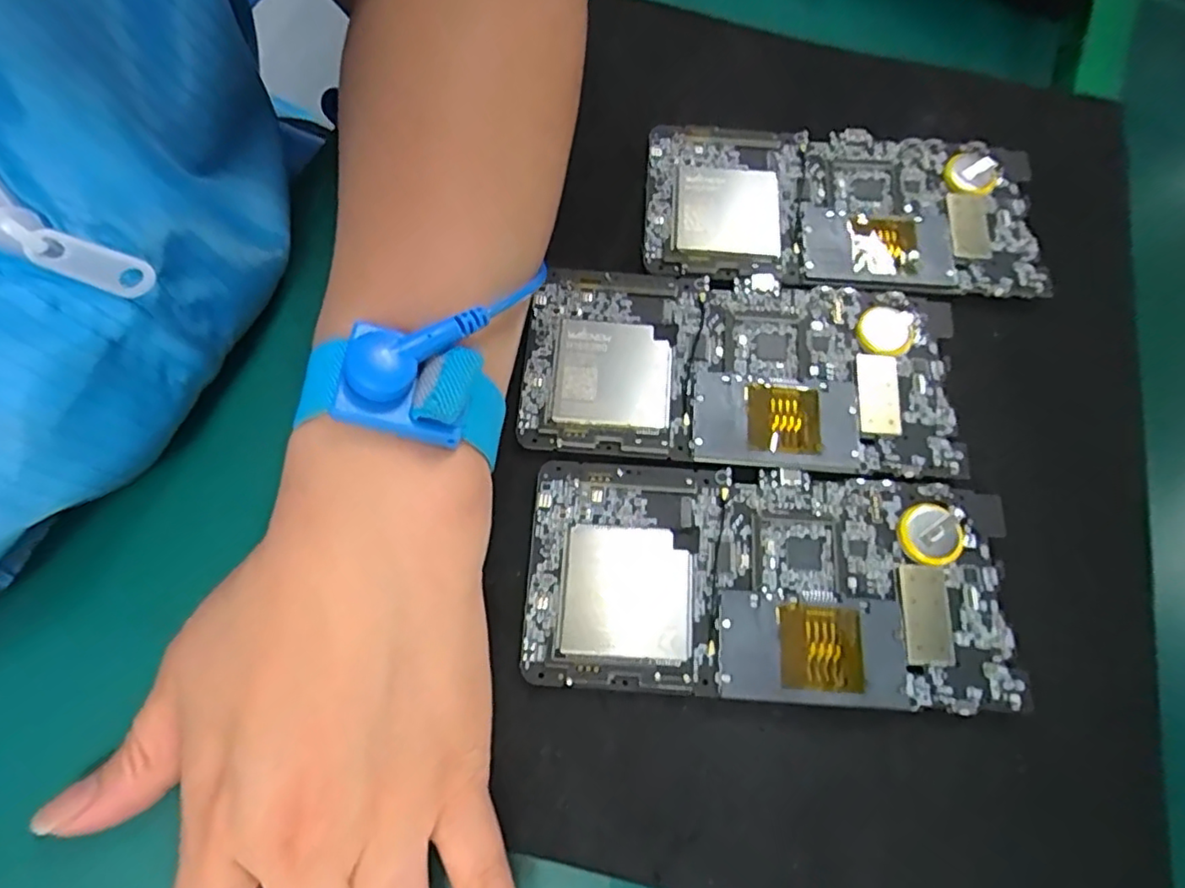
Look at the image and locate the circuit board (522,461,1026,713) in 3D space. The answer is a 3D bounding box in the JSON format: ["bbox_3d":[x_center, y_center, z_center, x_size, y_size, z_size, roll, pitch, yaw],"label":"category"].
[{"bbox_3d":[0.055,0.044,0.204,0.149,0.009,0.071,5,73,-6],"label":"circuit board"}]

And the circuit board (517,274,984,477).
[{"bbox_3d":[0.051,-0.026,0.225,0.149,0.007,0.067,7,72,-6],"label":"circuit board"}]

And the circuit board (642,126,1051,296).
[{"bbox_3d":[0.094,-0.093,0.246,0.145,0.007,0.069,3,74,5],"label":"circuit board"}]

